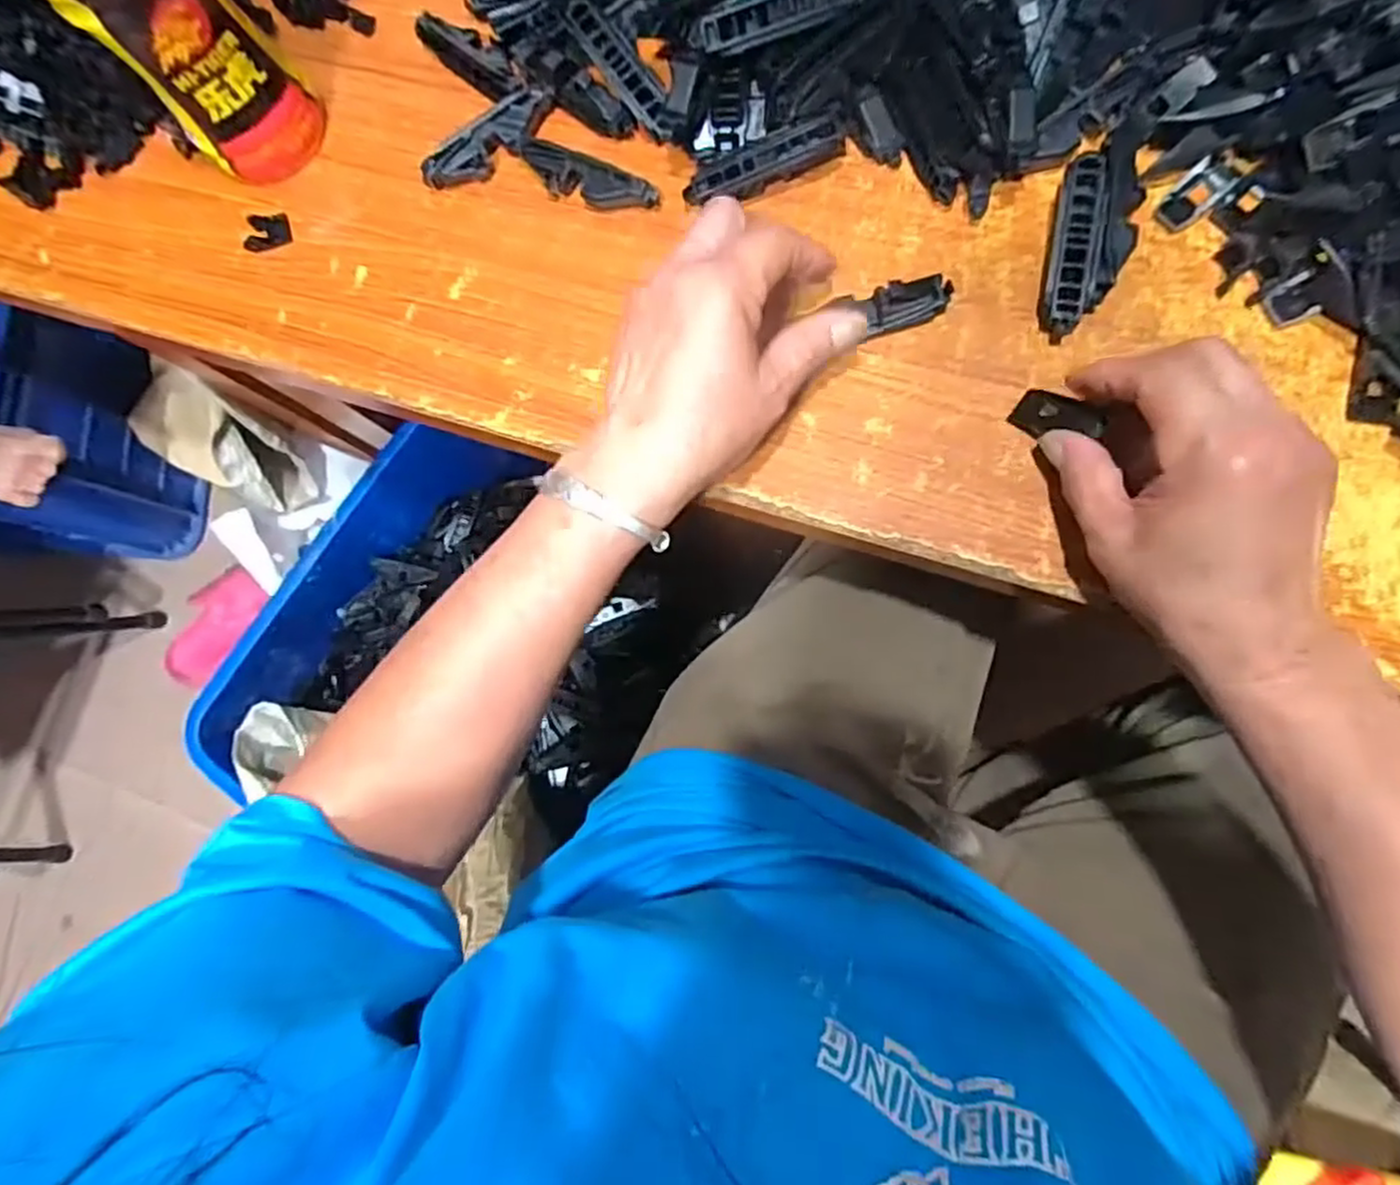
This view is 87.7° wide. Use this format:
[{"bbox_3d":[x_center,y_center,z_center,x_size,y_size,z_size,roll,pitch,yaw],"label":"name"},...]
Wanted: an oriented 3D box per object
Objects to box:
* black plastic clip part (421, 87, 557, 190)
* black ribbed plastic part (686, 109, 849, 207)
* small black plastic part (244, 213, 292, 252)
[{"bbox_3d":[-0.111,-0.239,0.387,0.076,0.015,0.020,-40,79,1],"label":"black plastic clip part"},{"bbox_3d":[0.033,-0.212,0.359,0.081,0.011,0.020,-20,80,5],"label":"black ribbed plastic part"},{"bbox_3d":[-0.238,-0.199,0.400,0.021,0.014,0.023,-10,81,6],"label":"small black plastic part"}]

